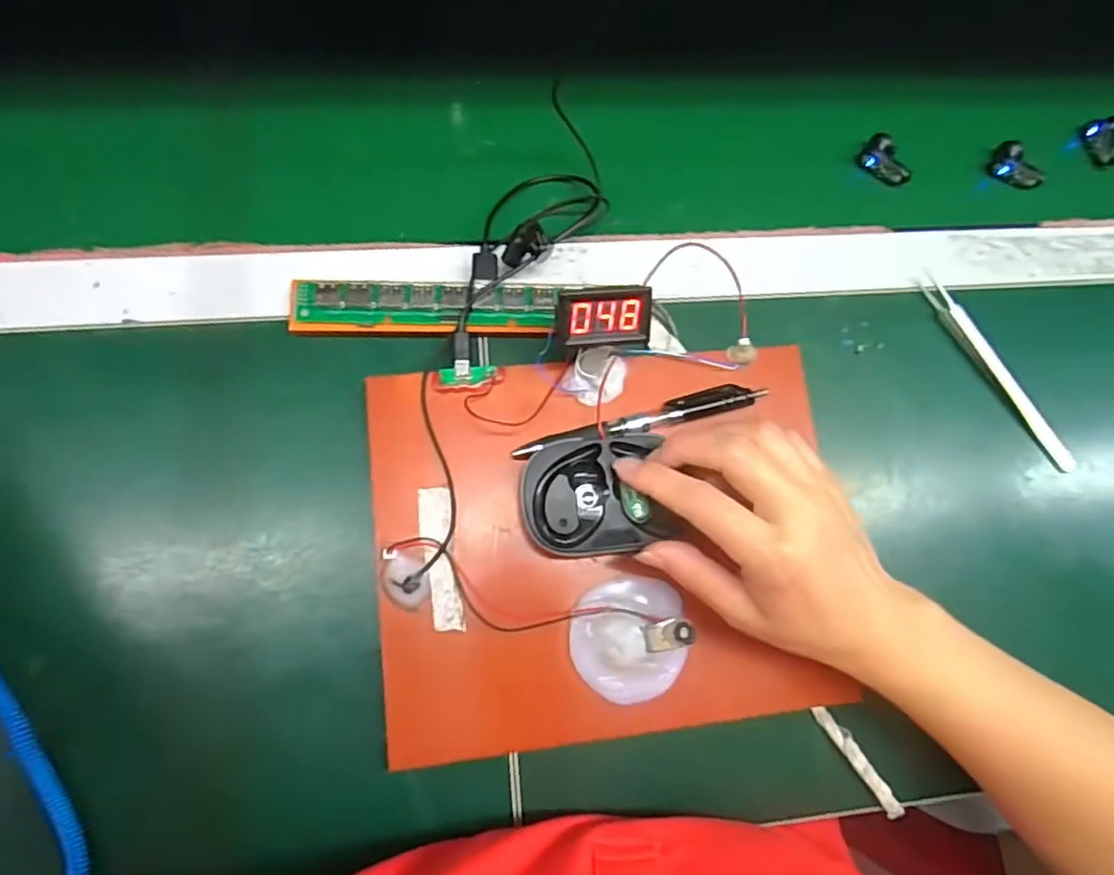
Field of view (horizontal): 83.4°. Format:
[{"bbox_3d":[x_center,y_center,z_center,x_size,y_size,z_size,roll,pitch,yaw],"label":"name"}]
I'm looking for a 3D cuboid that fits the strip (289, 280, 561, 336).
[{"bbox_3d":[-0.073,-0.072,0.352,0.147,0.006,0.027,0,103,-6],"label":"strip"}]

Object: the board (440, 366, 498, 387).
[{"bbox_3d":[-0.049,-0.034,0.350,0.031,0.005,0.011,-8,80,-8],"label":"board"}]

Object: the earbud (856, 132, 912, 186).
[{"bbox_3d":[0.223,-0.187,0.421,0.036,0.017,0.021,40,78,2],"label":"earbud"}]

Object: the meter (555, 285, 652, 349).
[{"bbox_3d":[0.023,-0.062,0.320,0.047,0.018,0.029,-4,113,-13],"label":"meter"}]

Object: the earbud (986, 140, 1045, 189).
[{"bbox_3d":[0.312,-0.184,0.428,0.020,0.015,0.037,-34,85,-11],"label":"earbud"}]

